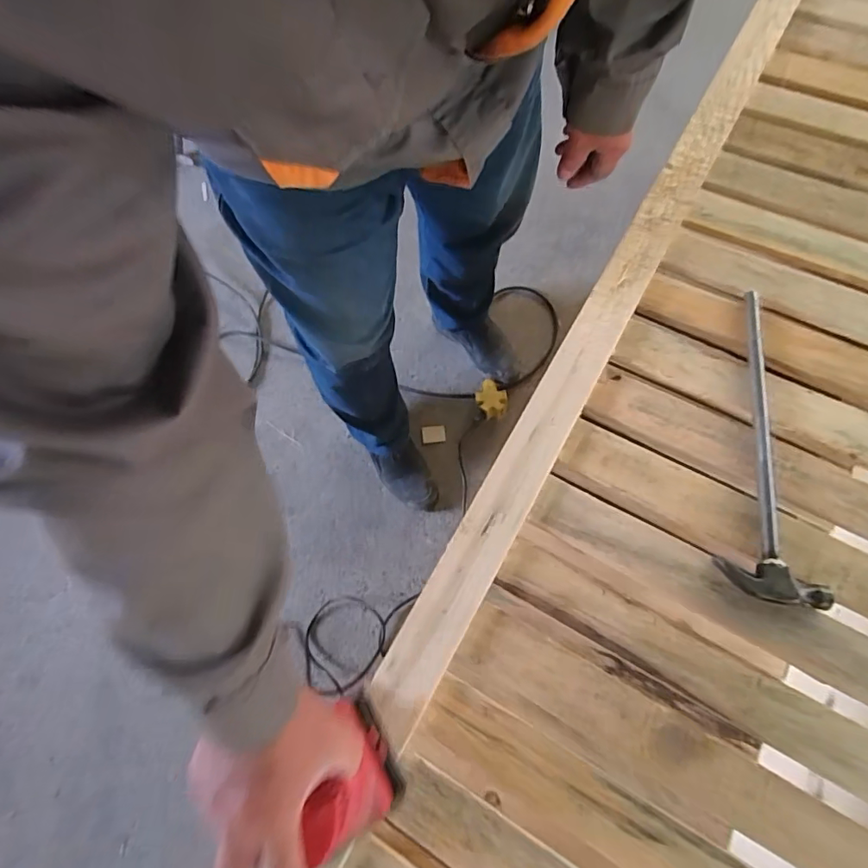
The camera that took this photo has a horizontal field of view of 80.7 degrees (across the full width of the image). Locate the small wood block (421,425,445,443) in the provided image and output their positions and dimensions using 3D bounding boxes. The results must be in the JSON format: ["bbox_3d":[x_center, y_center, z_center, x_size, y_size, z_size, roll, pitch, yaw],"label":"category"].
[{"bbox_3d":[-0.001,0.000,1.207,0.054,0.005,0.043,-7,69,0],"label":"small wood block"}]

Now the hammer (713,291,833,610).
[{"bbox_3d":[0.379,-0.002,0.590,0.098,0.021,0.375,8,70,5],"label":"hammer"}]

